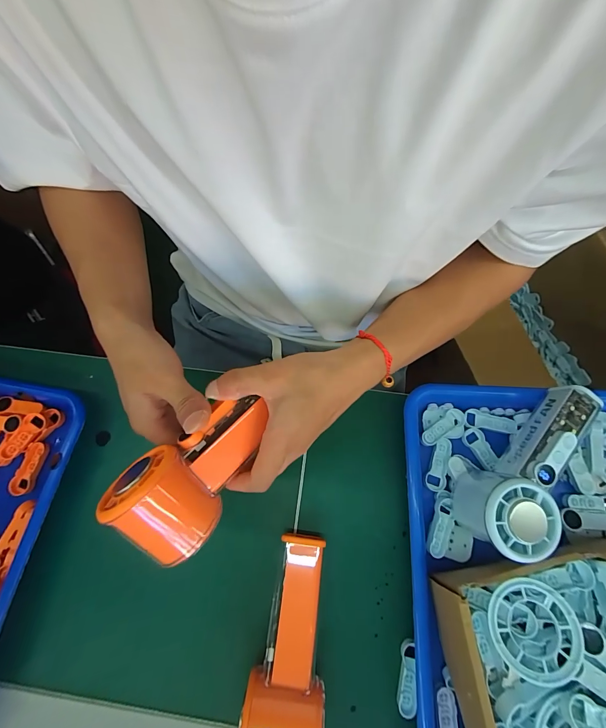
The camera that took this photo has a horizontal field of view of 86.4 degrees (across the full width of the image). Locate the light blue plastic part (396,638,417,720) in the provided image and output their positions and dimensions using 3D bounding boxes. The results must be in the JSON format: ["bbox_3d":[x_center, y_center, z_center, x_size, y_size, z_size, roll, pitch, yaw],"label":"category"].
[{"bbox_3d":[0.085,0.256,0.265,0.013,0.012,0.050,7,75,3],"label":"light blue plastic part"}]

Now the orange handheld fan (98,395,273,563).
[{"bbox_3d":[-0.078,0.071,0.232,0.065,0.056,0.121,49,55,-20],"label":"orange handheld fan"}]

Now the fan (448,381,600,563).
[{"bbox_3d":[0.193,0.088,0.273,0.151,0.065,0.059,-43,78,-10],"label":"fan"}]

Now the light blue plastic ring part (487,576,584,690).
[{"bbox_3d":[0.154,0.178,0.216,0.054,0.014,0.057,0,74,1],"label":"light blue plastic ring part"}]

